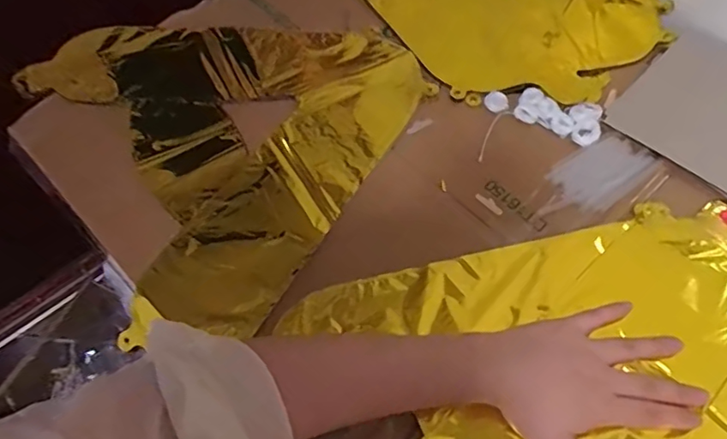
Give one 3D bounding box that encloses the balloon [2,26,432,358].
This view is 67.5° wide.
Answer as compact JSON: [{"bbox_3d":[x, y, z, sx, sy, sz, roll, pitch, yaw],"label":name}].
[{"bbox_3d":[-0.116,-0.101,0.526,0.333,0.011,0.378,-29,63,-12],"label":"balloon"}]

